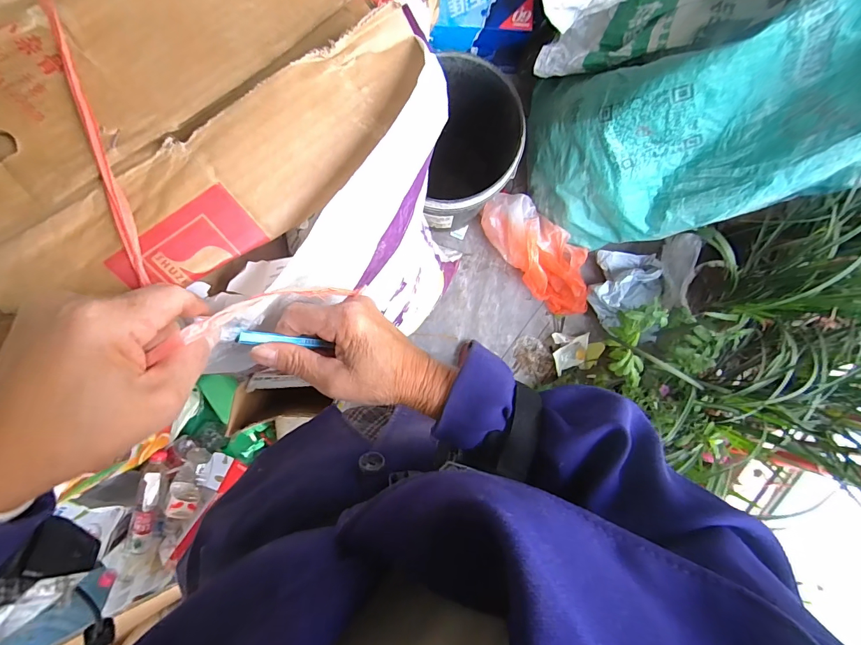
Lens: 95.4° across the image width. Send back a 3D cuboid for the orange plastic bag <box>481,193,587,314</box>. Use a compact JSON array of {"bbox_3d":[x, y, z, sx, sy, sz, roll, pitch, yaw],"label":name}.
[{"bbox_3d":[0.315,-0.184,1.090,0.150,0.118,0.409,-45,110,0],"label":"orange plastic bag"}]

